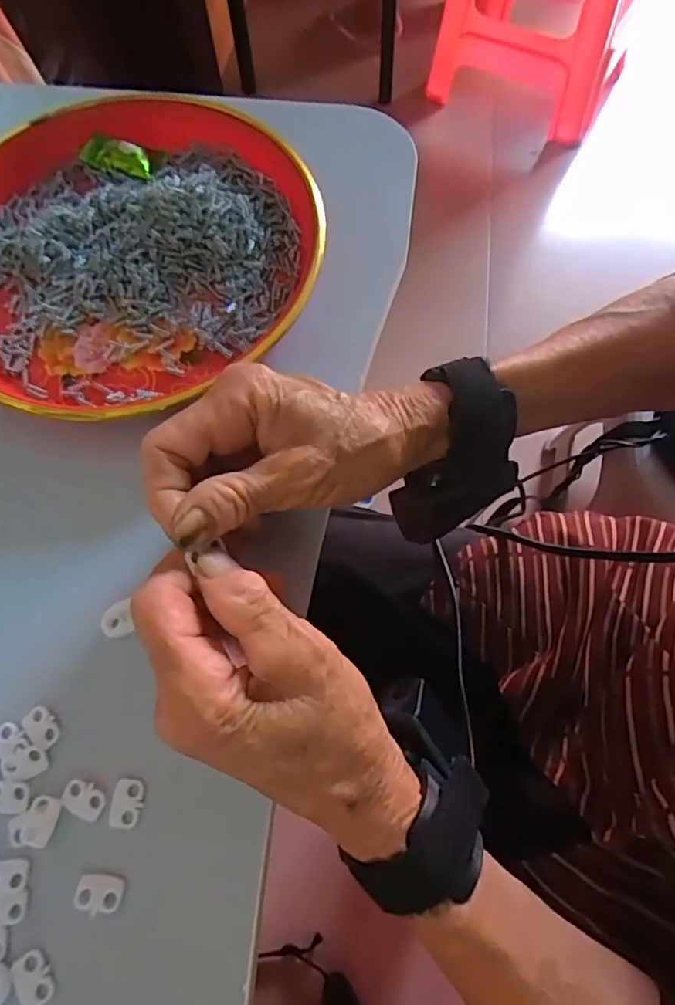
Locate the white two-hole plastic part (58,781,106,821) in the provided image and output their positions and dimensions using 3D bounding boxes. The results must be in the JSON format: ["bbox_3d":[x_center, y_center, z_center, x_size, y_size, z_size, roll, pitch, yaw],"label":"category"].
[{"bbox_3d":[-0.105,0.122,0.235,0.018,0.004,0.012,25,71,11],"label":"white two-hole plastic part"}]

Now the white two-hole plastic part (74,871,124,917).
[{"bbox_3d":[-0.093,0.152,0.223,0.018,0.004,0.013,10,68,6],"label":"white two-hole plastic part"}]

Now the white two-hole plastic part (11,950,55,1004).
[{"bbox_3d":[-0.113,0.177,0.213,0.011,0.004,0.018,-33,71,-12],"label":"white two-hole plastic part"}]

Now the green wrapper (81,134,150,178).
[{"bbox_3d":[-0.136,-0.213,0.352,0.040,0.014,0.015,11,69,6],"label":"green wrapper"}]

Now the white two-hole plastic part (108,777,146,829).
[{"bbox_3d":[-0.087,0.123,0.236,0.013,0.004,0.018,0,68,1],"label":"white two-hole plastic part"}]

